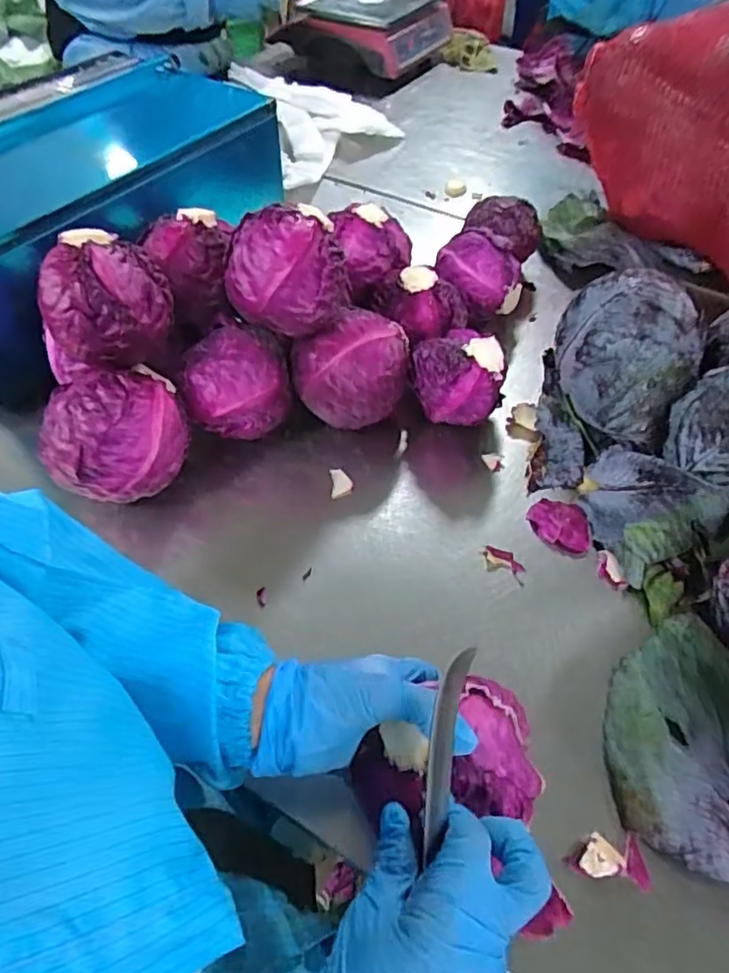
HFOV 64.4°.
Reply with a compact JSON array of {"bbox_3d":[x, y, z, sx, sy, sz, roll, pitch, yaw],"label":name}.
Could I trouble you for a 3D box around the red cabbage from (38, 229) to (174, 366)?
[{"bbox_3d":[-0.212,-0.152,0.473,0.091,0.076,0.086,-3,53,-4],"label":"red cabbage"}]

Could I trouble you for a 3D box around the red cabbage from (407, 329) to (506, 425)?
[{"bbox_3d":[0.092,-0.102,0.586,0.084,0.103,0.076,-12,54,-10],"label":"red cabbage"}]

